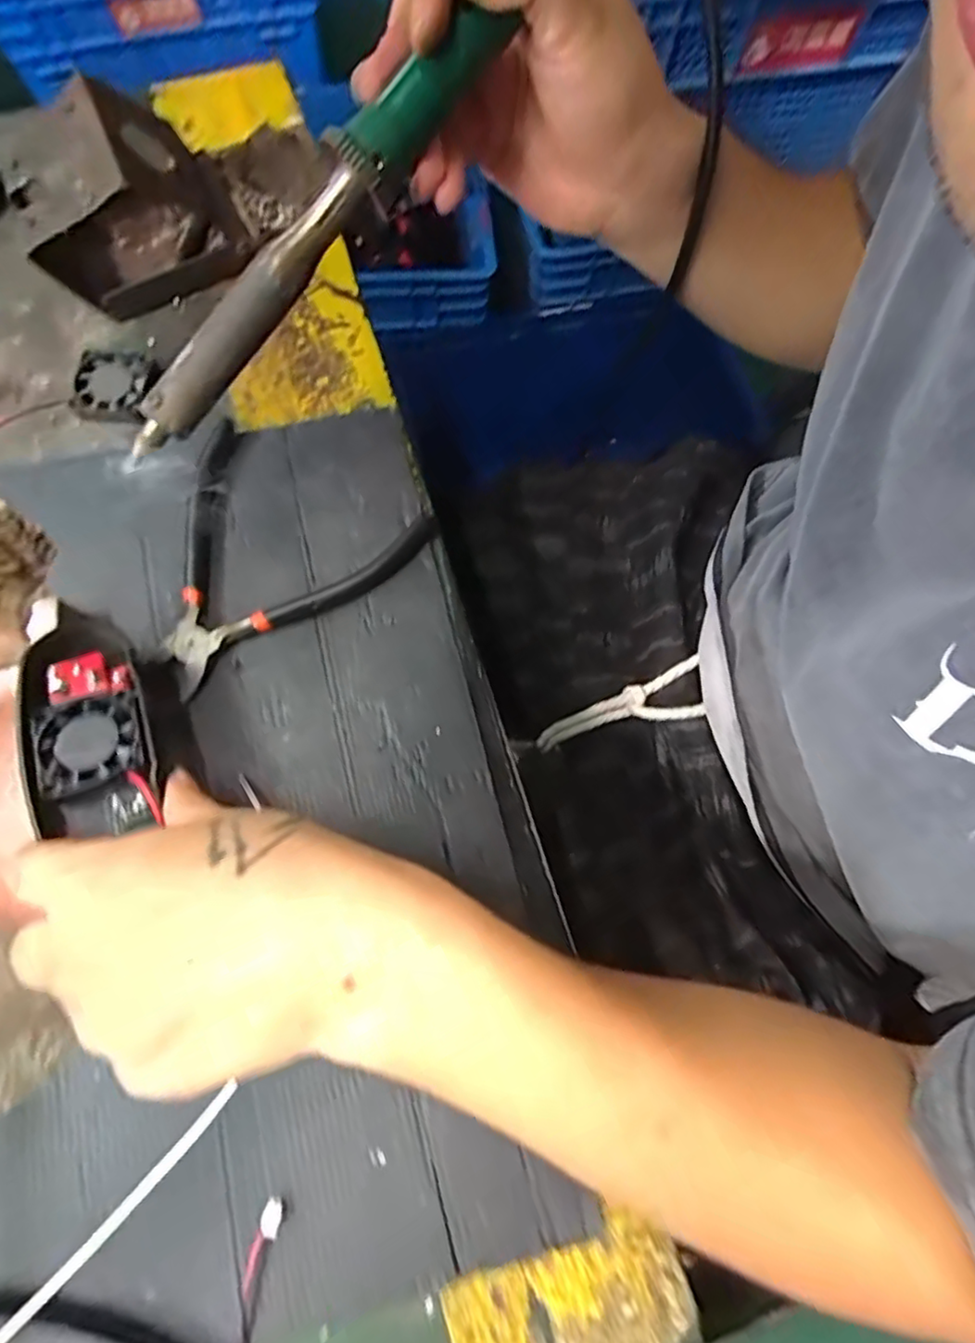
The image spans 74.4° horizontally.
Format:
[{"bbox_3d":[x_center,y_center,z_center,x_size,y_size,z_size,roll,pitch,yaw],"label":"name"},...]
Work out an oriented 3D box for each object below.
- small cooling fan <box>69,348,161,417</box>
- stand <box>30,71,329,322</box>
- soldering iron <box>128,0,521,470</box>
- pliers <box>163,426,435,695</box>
[{"bbox_3d":[-0.211,-0.162,0.365,0.041,0.013,0.041,2,74,-2],"label":"small cooling fan"},{"bbox_3d":[-0.172,-0.277,0.362,0.169,0.080,0.070,-28,77,-9],"label":"stand"},{"bbox_3d":[-0.052,-0.181,0.241,0.259,0.019,0.019,-45,80,9],"label":"soldering iron"},{"bbox_3d":[-0.114,-0.073,0.336,0.148,0.020,0.106,-33,78,-10],"label":"pliers"}]

